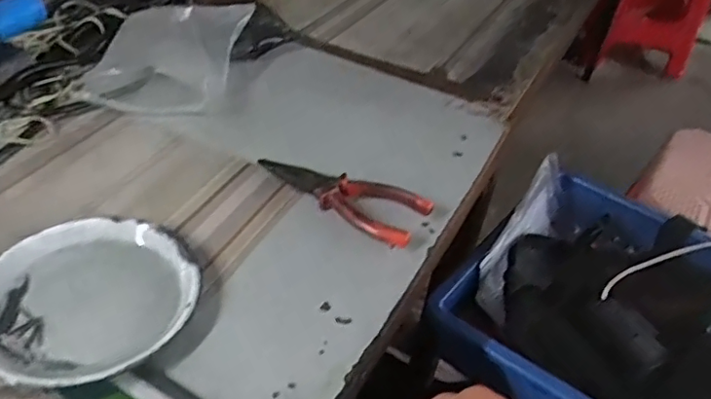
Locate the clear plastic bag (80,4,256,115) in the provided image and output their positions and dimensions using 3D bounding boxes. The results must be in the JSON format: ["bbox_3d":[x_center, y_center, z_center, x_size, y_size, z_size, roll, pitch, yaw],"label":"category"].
[{"bbox_3d":[-0.183,-0.145,0.574,0.122,0.044,0.163,8,41,1],"label":"clear plastic bag"}]

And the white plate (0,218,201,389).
[{"bbox_3d":[-0.170,0.062,0.363,0.127,0.015,0.129,4,41,-4],"label":"white plate"}]

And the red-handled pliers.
[{"bbox_3d":[-0.011,-0.007,0.464,0.141,0.017,0.052,28,45,22],"label":"red-handled pliers"}]

